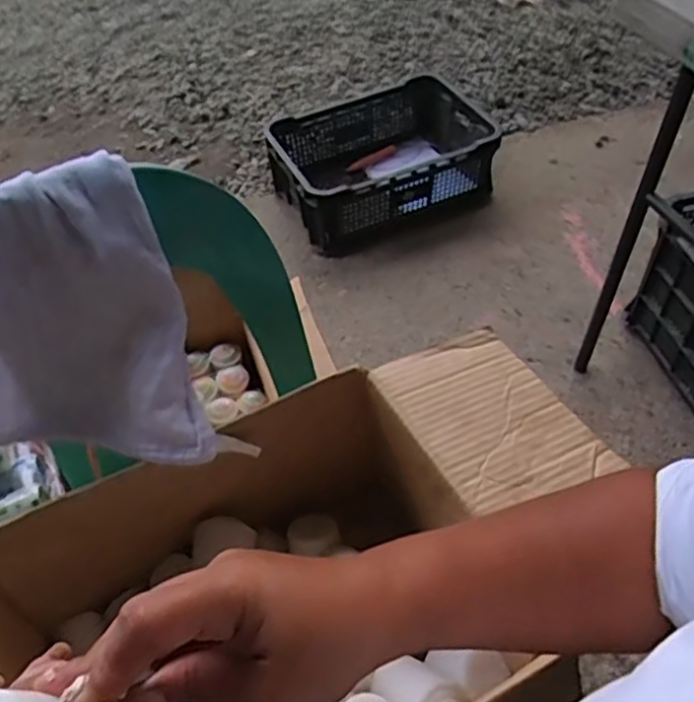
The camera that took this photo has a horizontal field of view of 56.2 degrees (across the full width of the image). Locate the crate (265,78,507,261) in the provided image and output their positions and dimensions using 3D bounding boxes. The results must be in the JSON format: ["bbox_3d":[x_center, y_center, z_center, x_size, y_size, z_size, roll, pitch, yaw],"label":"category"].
[{"bbox_3d":[0.098,-0.498,1.699,0.547,0.197,0.399,-21,52,-13],"label":"crate"}]

